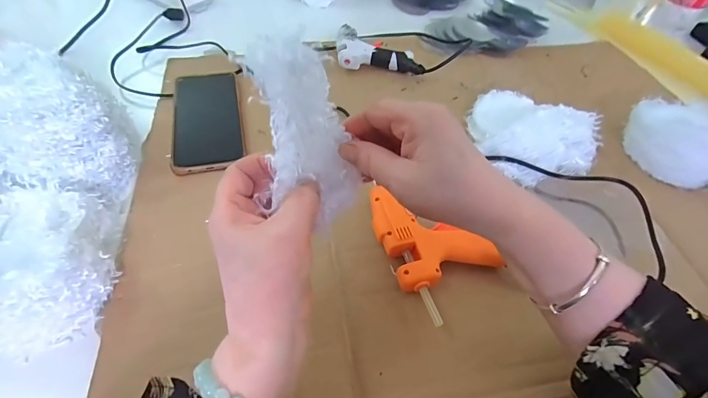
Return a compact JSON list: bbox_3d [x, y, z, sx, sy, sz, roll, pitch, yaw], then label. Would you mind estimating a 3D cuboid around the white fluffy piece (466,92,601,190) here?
[{"bbox_3d":[0.212,-0.085,0.453,0.135,0.045,0.141,3,50,-4],"label":"white fluffy piece"}]

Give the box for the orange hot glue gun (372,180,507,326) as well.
[{"bbox_3d":[0.056,0.040,0.344,0.082,0.028,0.128,-34,60,-26],"label":"orange hot glue gun"}]

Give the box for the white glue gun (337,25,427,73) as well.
[{"bbox_3d":[0.037,-0.219,0.559,0.126,0.032,0.095,7,50,-1],"label":"white glue gun"}]

